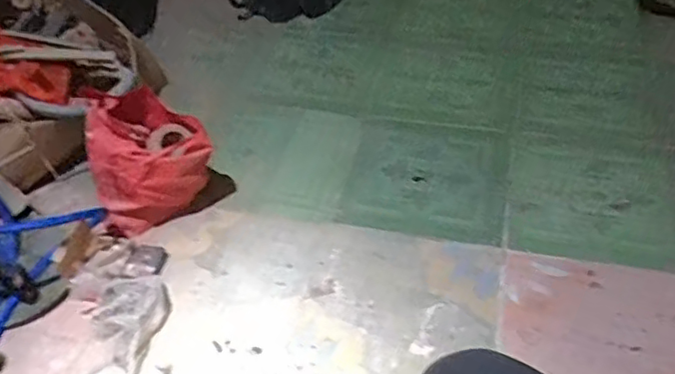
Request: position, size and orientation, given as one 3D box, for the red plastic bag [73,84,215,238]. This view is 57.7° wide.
[{"bbox_3d":[-0.421,-0.057,1.398,0.266,0.292,0.155,-16,45,-10],"label":"red plastic bag"}]

